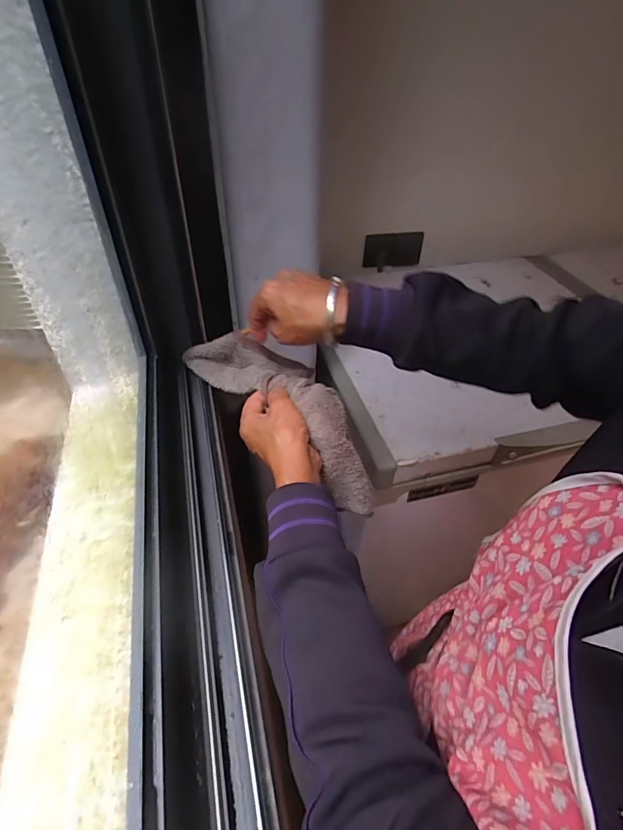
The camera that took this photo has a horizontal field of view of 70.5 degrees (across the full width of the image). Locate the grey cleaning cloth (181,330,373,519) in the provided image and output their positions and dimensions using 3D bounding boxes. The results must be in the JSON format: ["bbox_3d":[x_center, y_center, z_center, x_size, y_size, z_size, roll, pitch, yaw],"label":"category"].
[{"bbox_3d":[-0.023,-0.021,0.513,0.104,0.102,0.293,-29,52,-30],"label":"grey cleaning cloth"}]

